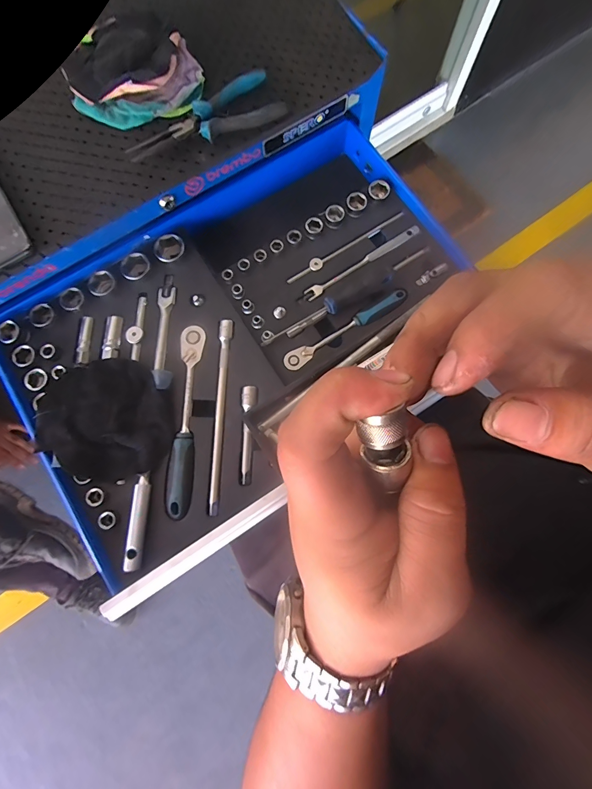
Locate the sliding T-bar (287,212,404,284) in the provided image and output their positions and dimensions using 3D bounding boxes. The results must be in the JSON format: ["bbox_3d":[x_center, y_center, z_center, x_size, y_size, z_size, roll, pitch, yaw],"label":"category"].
[{"bbox_3d":[0.071,-0.209,0.510,0.197,0.013,0.017,-35,80,-6],"label":"sliding T-bar"}]

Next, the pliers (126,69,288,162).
[{"bbox_3d":[-0.110,-0.328,0.436,0.190,0.020,0.067,-28,79,-5],"label":"pliers"}]

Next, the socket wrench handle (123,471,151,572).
[{"bbox_3d":[-0.188,0.148,0.426,0.017,0.012,0.108,2,78,1],"label":"socket wrench handle"}]

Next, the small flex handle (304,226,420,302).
[{"bbox_3d":[0.092,-0.183,0.499,0.180,0.016,0.017,-31,79,-6],"label":"small flex handle"}]

